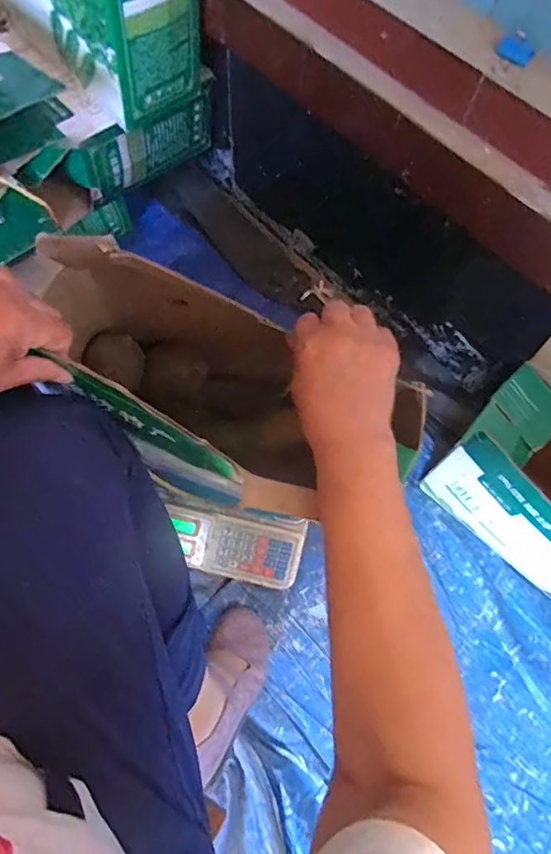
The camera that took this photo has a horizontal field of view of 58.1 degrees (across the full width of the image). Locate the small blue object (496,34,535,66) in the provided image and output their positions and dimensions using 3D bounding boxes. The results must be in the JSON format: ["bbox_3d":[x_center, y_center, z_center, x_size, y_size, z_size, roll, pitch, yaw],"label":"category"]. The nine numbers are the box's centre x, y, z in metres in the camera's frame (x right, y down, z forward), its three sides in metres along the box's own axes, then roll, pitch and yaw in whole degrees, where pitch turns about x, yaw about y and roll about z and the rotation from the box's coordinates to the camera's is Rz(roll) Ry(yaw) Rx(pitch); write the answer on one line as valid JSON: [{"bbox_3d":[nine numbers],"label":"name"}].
[{"bbox_3d":[0.230,-0.360,0.474,0.035,0.018,0.008,20,69,-11],"label":"small blue object"}]

